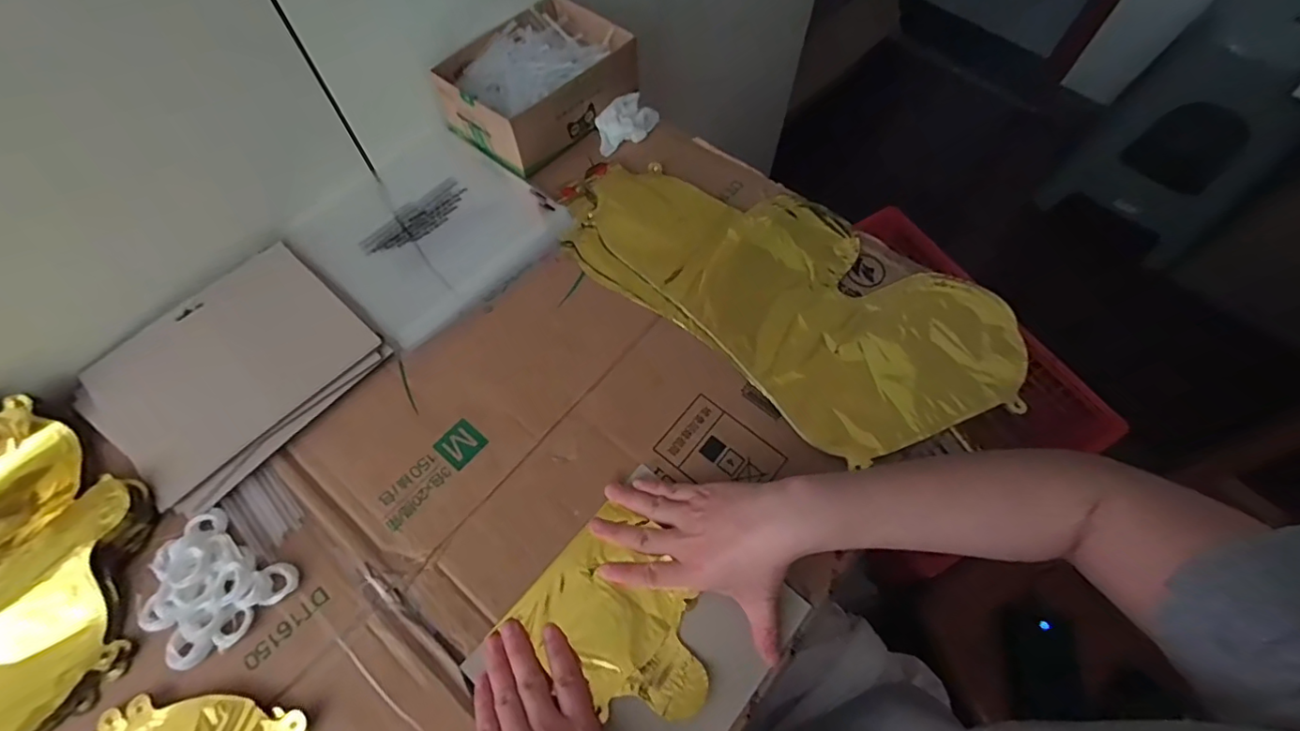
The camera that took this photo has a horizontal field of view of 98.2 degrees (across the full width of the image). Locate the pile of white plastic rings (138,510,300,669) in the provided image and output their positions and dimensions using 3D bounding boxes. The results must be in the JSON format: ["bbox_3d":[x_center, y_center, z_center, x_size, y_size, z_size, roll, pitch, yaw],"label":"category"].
[{"bbox_3d":[-0.318,0.154,0.400,0.092,0.021,0.083,36,68,16],"label":"pile of white plastic rings"}]

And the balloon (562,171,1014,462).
[{"bbox_3d":[0.126,-0.078,0.526,0.407,0.016,0.214,36,68,16],"label":"balloon"}]

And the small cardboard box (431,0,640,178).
[{"bbox_3d":[-0.119,-0.306,0.610,0.134,0.068,0.185,38,69,17],"label":"small cardboard box"}]

